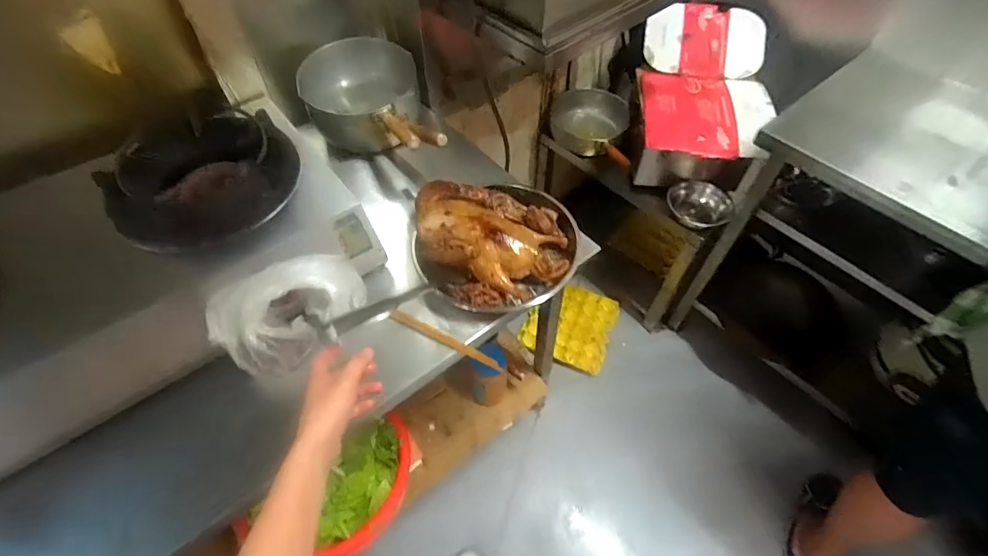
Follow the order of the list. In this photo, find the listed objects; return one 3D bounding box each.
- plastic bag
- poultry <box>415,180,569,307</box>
[{"bbox_3d":[-0.293,0.049,0.665,0.141,0.133,0.186,23,58,16],"label":"plastic bag"},{"bbox_3d":[-0.002,-0.070,0.784,0.244,0.090,0.231,0,55,0],"label":"poultry"}]

